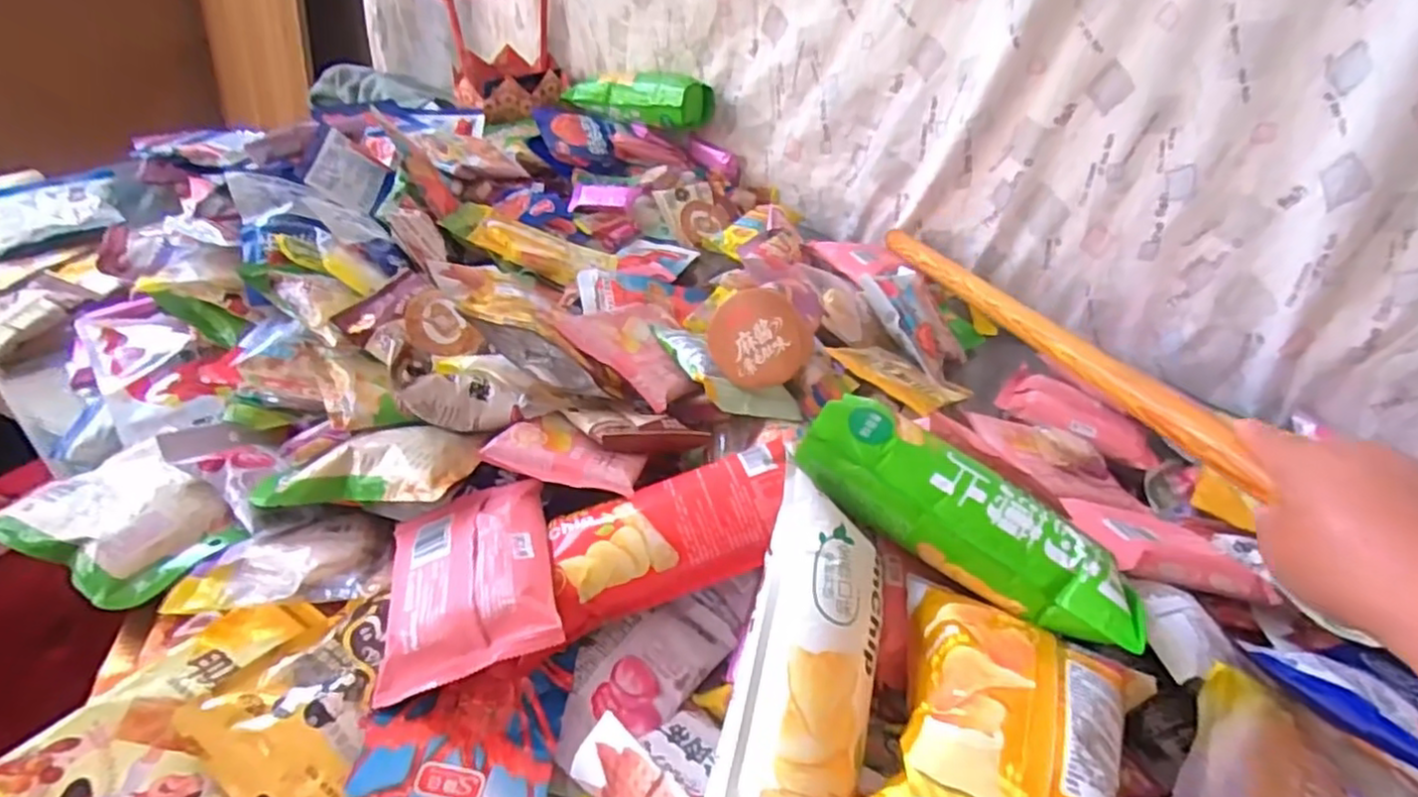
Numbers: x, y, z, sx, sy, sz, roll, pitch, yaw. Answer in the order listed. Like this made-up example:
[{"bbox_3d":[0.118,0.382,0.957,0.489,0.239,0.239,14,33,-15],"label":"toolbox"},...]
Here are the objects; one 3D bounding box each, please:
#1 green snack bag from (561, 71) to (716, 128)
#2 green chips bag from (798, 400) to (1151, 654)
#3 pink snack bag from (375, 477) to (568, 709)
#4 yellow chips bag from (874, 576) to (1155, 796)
[{"bbox_3d":[-0.101,-0.417,0.958,0.209,0.066,0.074,25,45,20],"label":"green snack bag"},{"bbox_3d":[0.147,0.064,0.403,0.197,0.049,0.052,28,47,23],"label":"green chips bag"},{"bbox_3d":[-0.149,0.108,0.431,0.103,0.028,0.128,-22,44,0],"label":"pink snack bag"},{"bbox_3d":[0.145,0.168,0.329,0.122,0.046,0.162,23,45,18],"label":"yellow chips bag"}]

